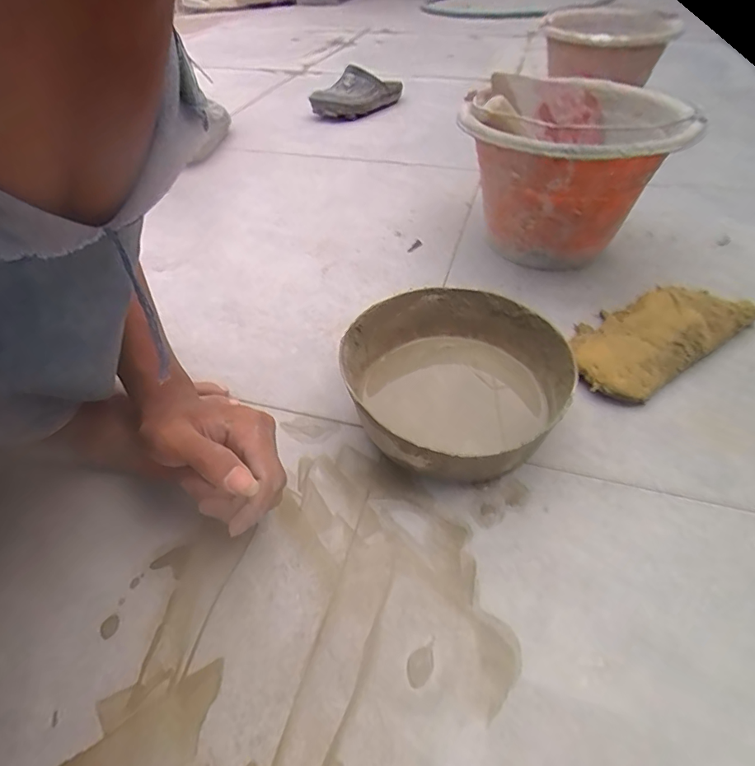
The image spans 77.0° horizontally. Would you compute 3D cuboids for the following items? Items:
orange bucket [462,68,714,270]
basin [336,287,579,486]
[{"bbox_3d":[0.198,-0.243,0.567,0.197,0.178,0.230,1,46,3],"label":"orange bucket"},{"bbox_3d":[0.069,0.001,0.407,0.172,0.071,0.180,-1,45,1],"label":"basin"}]

